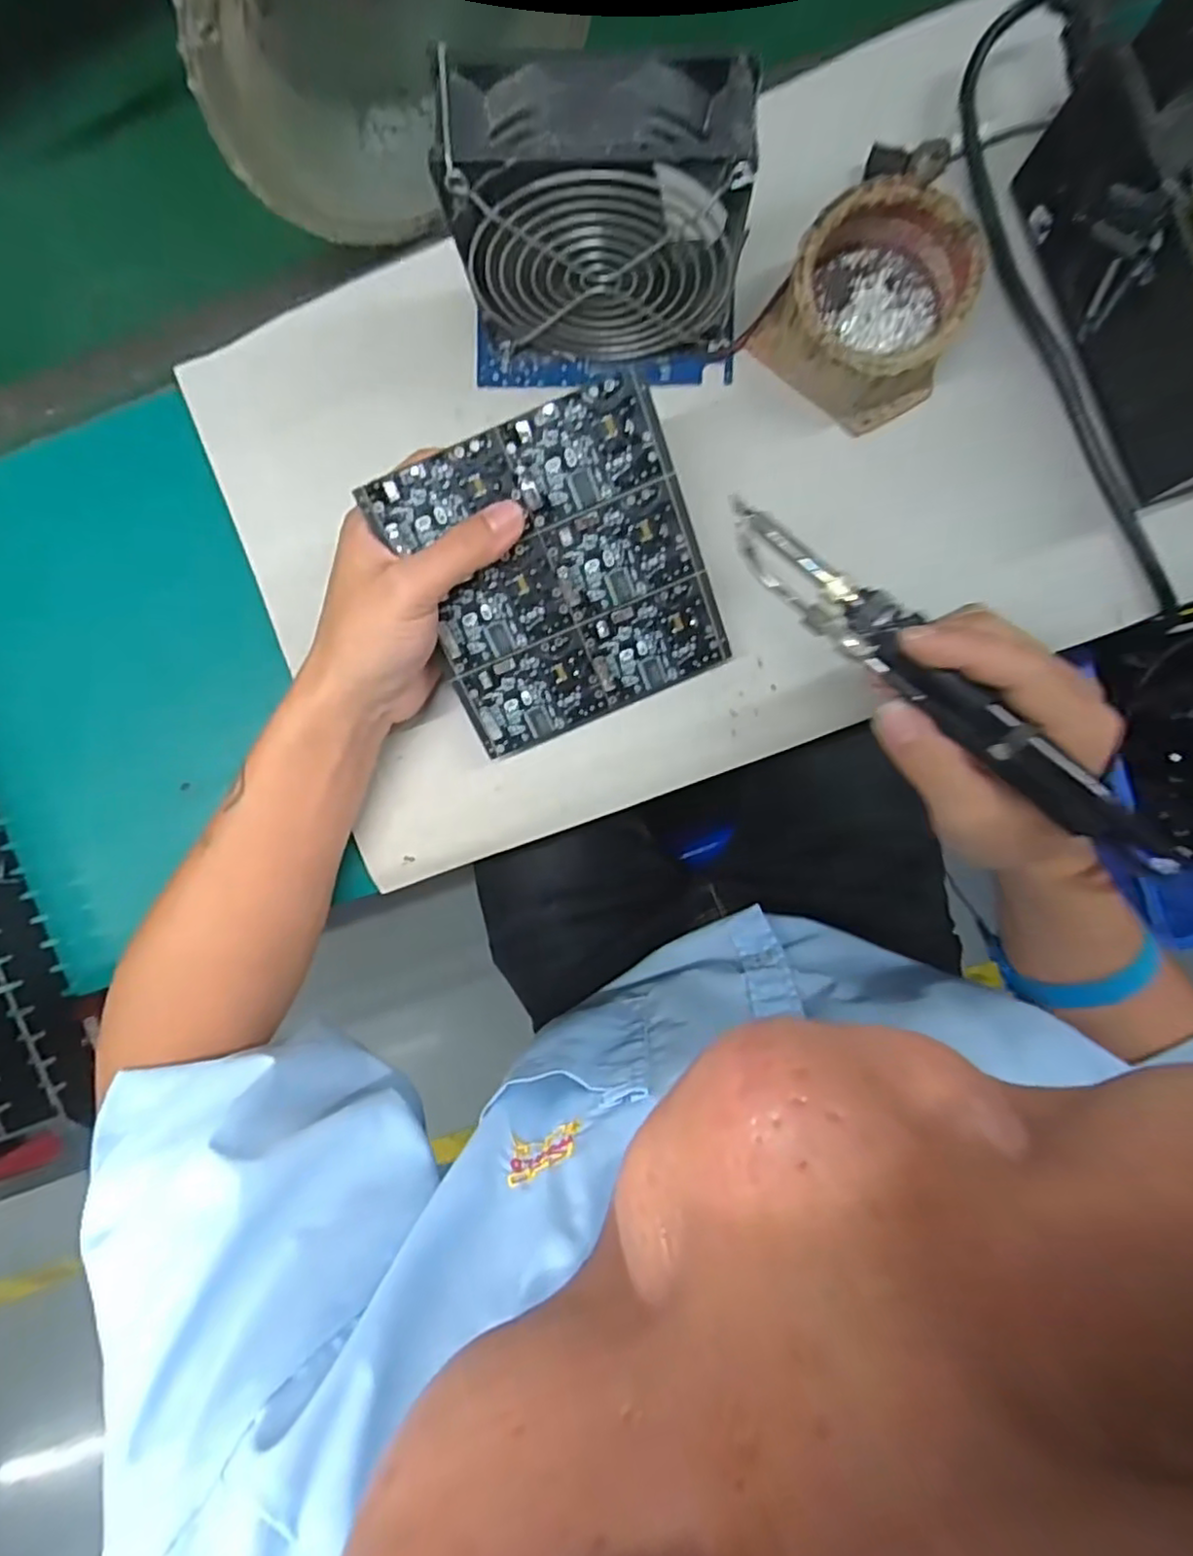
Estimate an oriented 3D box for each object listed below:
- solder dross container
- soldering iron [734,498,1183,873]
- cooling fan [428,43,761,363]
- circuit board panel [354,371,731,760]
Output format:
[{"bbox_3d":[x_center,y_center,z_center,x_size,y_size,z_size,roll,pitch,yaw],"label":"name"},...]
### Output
[{"bbox_3d":[0.136,-0.231,0.330,0.090,0.047,0.086,34,92,0],"label":"solder dross container"},{"bbox_3d":[0.135,-0.036,0.266,0.211,0.016,0.025,41,92,6],"label":"soldering iron"},{"bbox_3d":[0.006,-0.241,0.298,0.126,0.133,0.046,2,91,1],"label":"cooling fan"},{"bbox_3d":[-0.017,-0.095,0.323,0.133,0.004,0.138,-23,115,2],"label":"circuit board panel"}]

